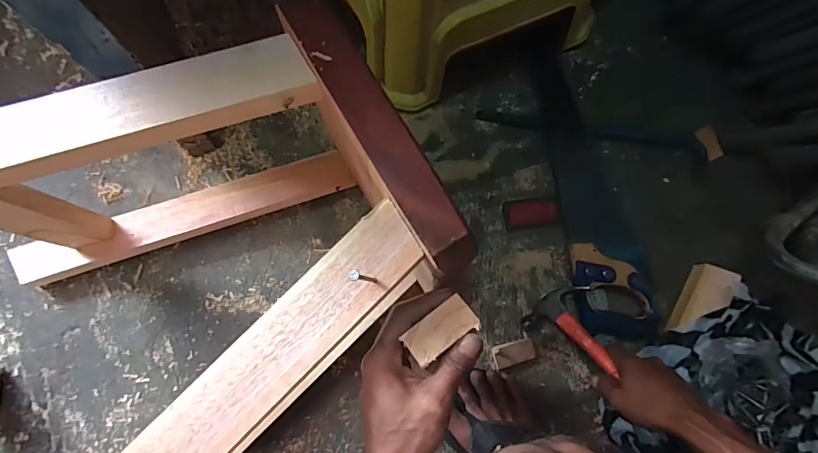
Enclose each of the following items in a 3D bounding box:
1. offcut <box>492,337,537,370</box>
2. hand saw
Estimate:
[{"bbox_3d":[0.147,0.177,0.619,0.060,0.014,0.032,-14,77,-5],"label":"offcut"},{"bbox_3d":[0.278,-0.050,0.664,0.121,0.028,0.413,-4,77,-3],"label":"hand saw"}]

